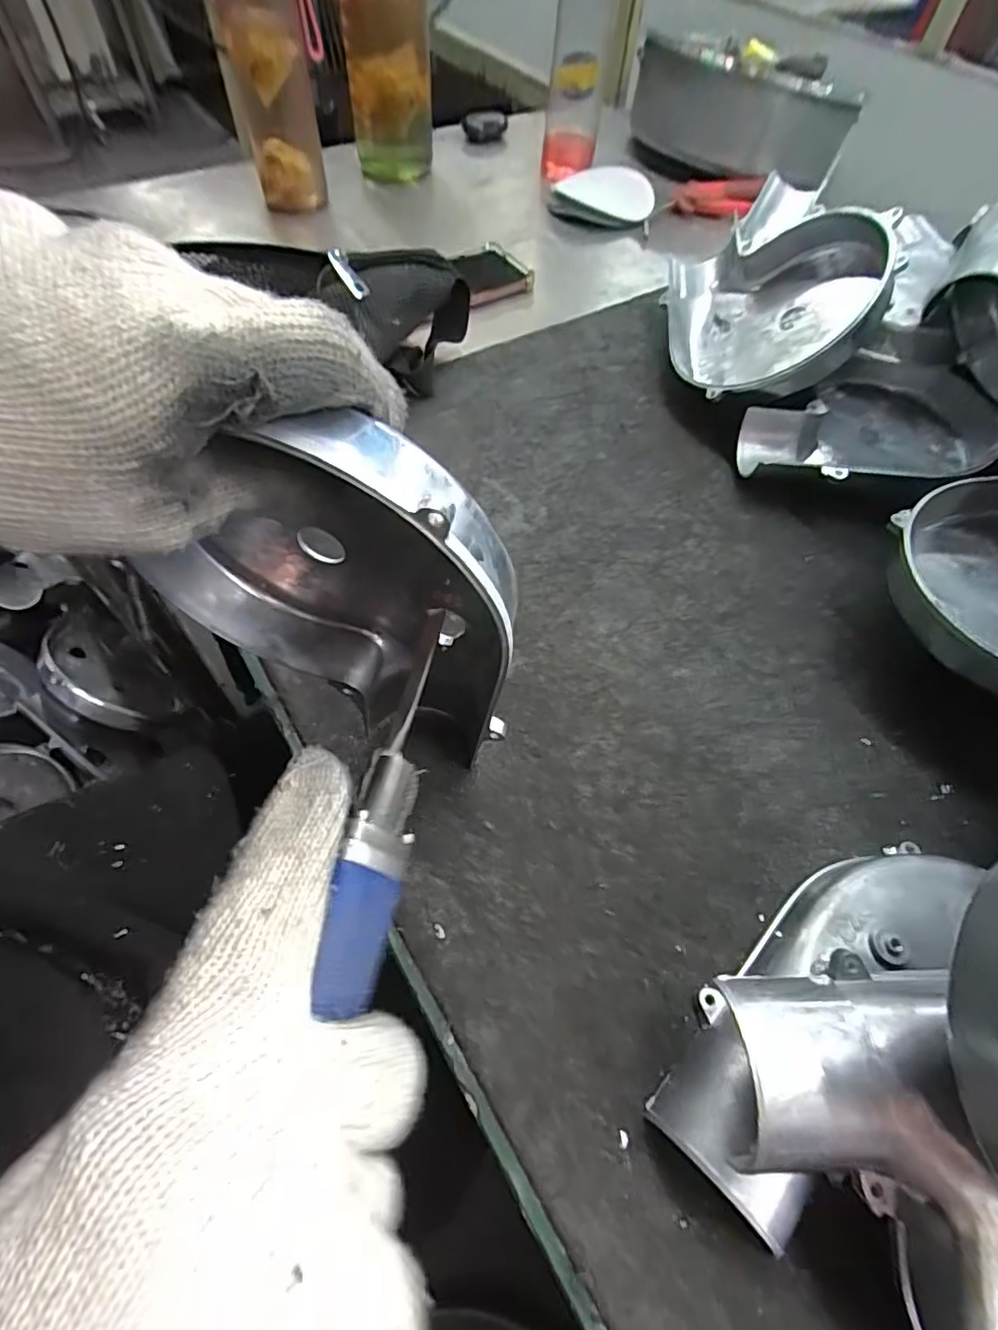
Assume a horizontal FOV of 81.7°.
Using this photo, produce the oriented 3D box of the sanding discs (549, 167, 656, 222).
[{"bbox_3d":[0.123,-0.547,0.669,0.114,0.016,0.110,1,59,-2],"label":"sanding discs"}]

